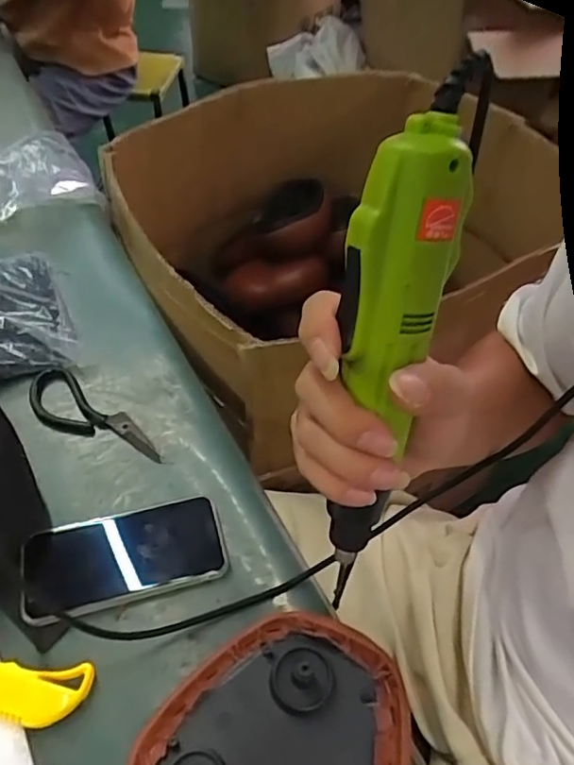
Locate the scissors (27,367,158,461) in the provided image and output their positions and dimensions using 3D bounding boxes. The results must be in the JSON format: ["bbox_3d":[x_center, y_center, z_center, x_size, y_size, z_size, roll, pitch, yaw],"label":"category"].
[{"bbox_3d":[-0.201,0.033,0.562,0.167,0.019,0.057,31,53,23],"label":"scissors"}]

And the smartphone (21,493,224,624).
[{"bbox_3d":[-0.136,0.145,0.477,0.164,0.009,0.078,-10,49,-13],"label":"smartphone"}]

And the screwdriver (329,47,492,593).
[{"bbox_3d":[0.049,-0.022,0.287,0.048,0.249,0.058,12,18,7],"label":"screwdriver"}]

